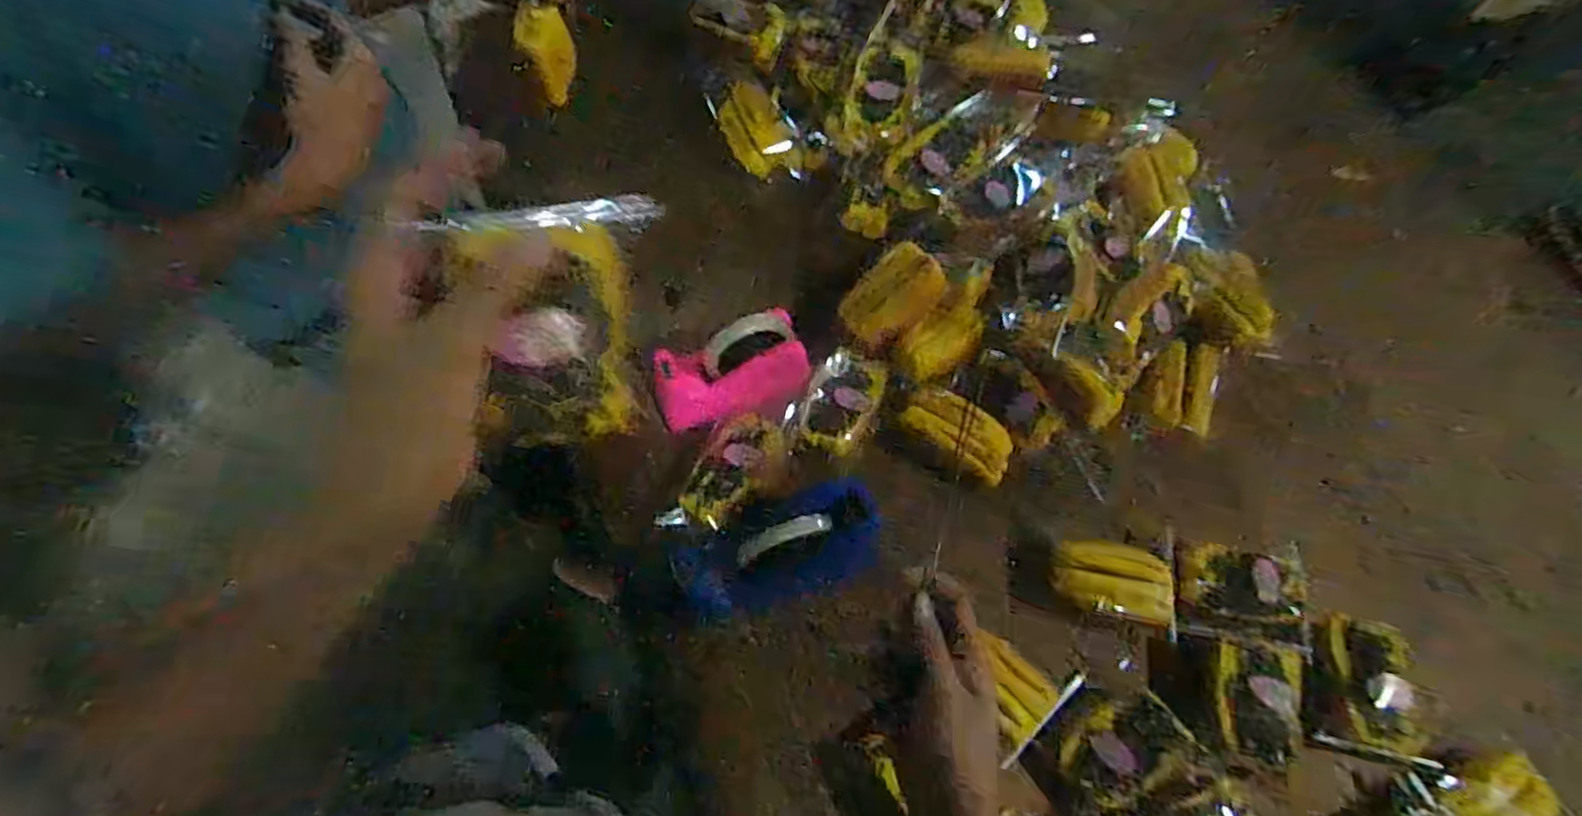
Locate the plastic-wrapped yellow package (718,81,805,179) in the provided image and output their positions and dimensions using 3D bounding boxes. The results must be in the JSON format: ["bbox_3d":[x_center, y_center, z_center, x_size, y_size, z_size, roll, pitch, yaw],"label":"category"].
[{"bbox_3d":[-0.040,-0.321,0.857,0.078,0.029,0.125,-22,67,-12],"label":"plastic-wrapped yellow package"}]

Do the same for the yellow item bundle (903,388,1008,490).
[{"bbox_3d":[0.167,0.023,0.728,0.116,0.037,0.059,39,69,15],"label":"yellow item bundle"}]

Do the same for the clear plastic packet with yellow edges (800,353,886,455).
[{"bbox_3d":[0.049,-0.005,0.722,0.065,0.028,0.100,21,66,8],"label":"clear plastic packet with yellow edges"}]

